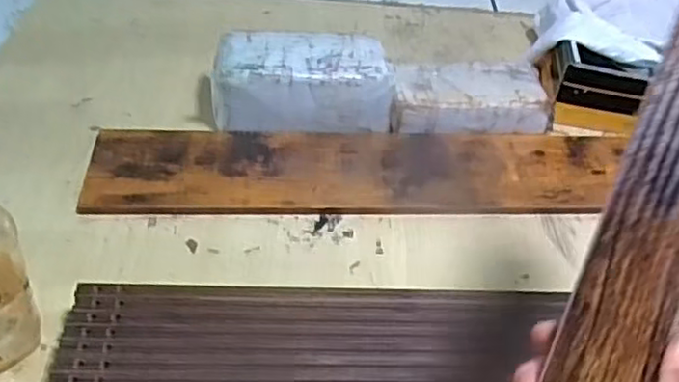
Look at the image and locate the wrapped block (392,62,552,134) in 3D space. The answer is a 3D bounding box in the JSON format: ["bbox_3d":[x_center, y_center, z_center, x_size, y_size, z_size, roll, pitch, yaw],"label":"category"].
[{"bbox_3d":[0.166,-0.118,0.873,0.210,0.060,0.103,0,43,-7],"label":"wrapped block"}]

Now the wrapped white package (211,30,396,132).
[{"bbox_3d":[-0.047,-0.130,0.834,0.221,0.103,0.101,-2,43,-9],"label":"wrapped white package"}]

